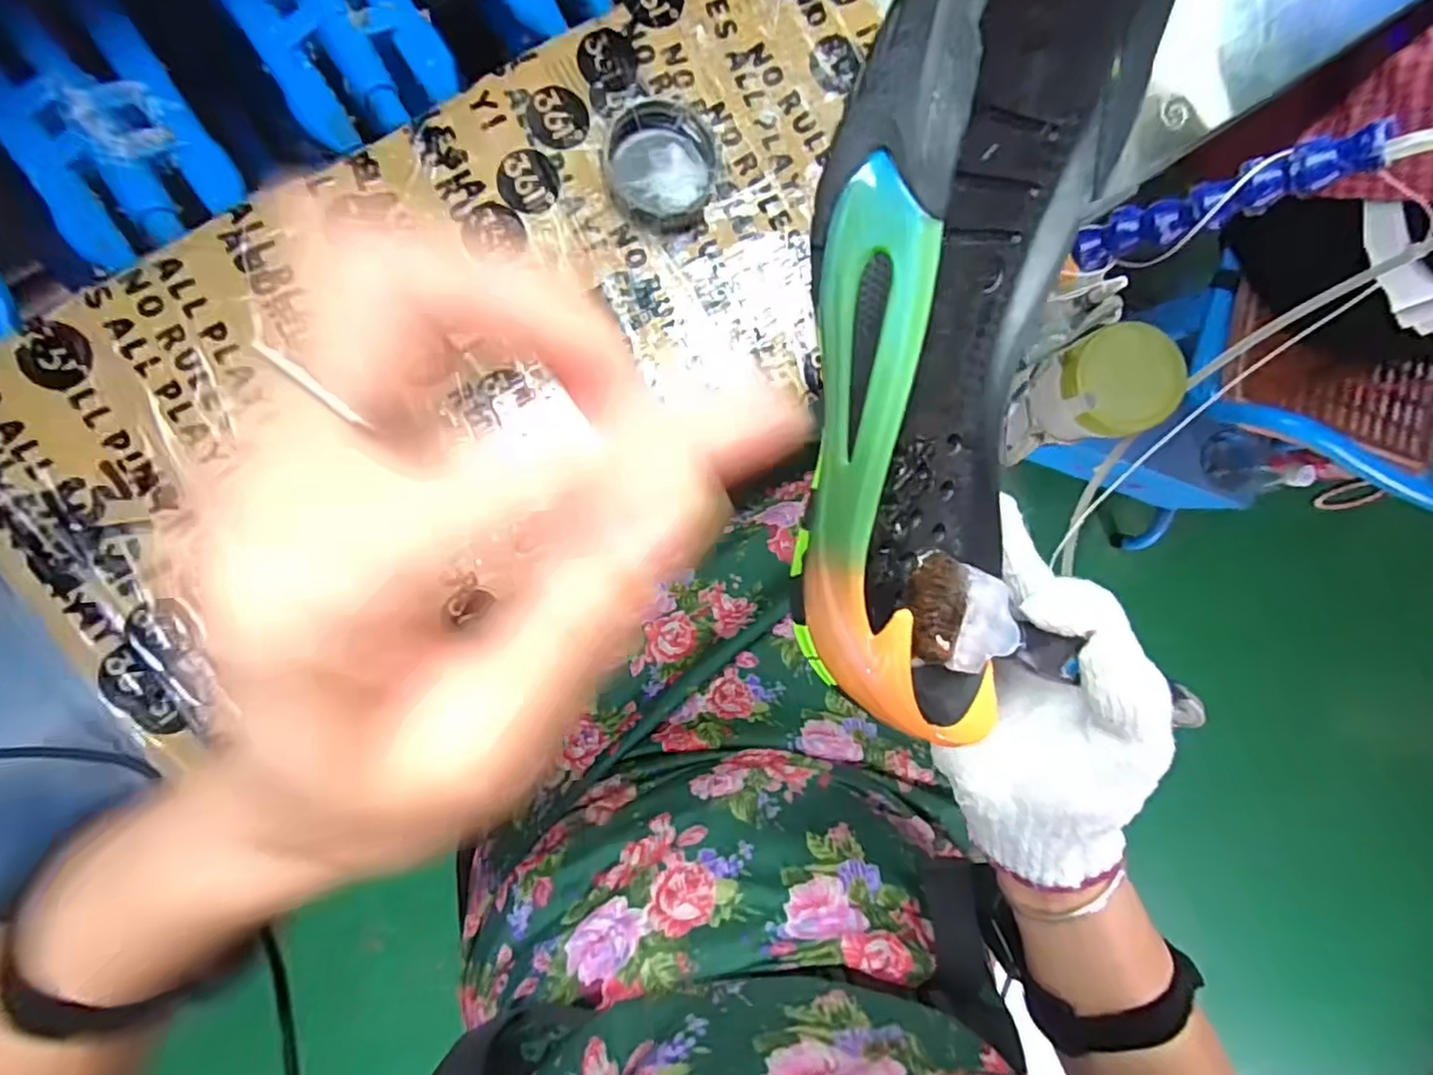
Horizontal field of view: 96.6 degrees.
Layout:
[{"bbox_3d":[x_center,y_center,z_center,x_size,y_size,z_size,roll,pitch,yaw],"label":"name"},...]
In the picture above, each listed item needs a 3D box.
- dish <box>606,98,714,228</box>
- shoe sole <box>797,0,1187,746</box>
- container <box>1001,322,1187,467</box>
[{"bbox_3d":[-0.030,-0.205,0.354,0.061,0.025,0.059,0,91,-10],"label":"dish"},{"bbox_3d":[0.067,-0.050,0.181,0.091,0.052,0.229,6,108,-10],"label":"shoe sole"},{"bbox_3d":[0.264,-0.105,0.467,0.095,0.090,0.074,-19,94,-9],"label":"container"}]

